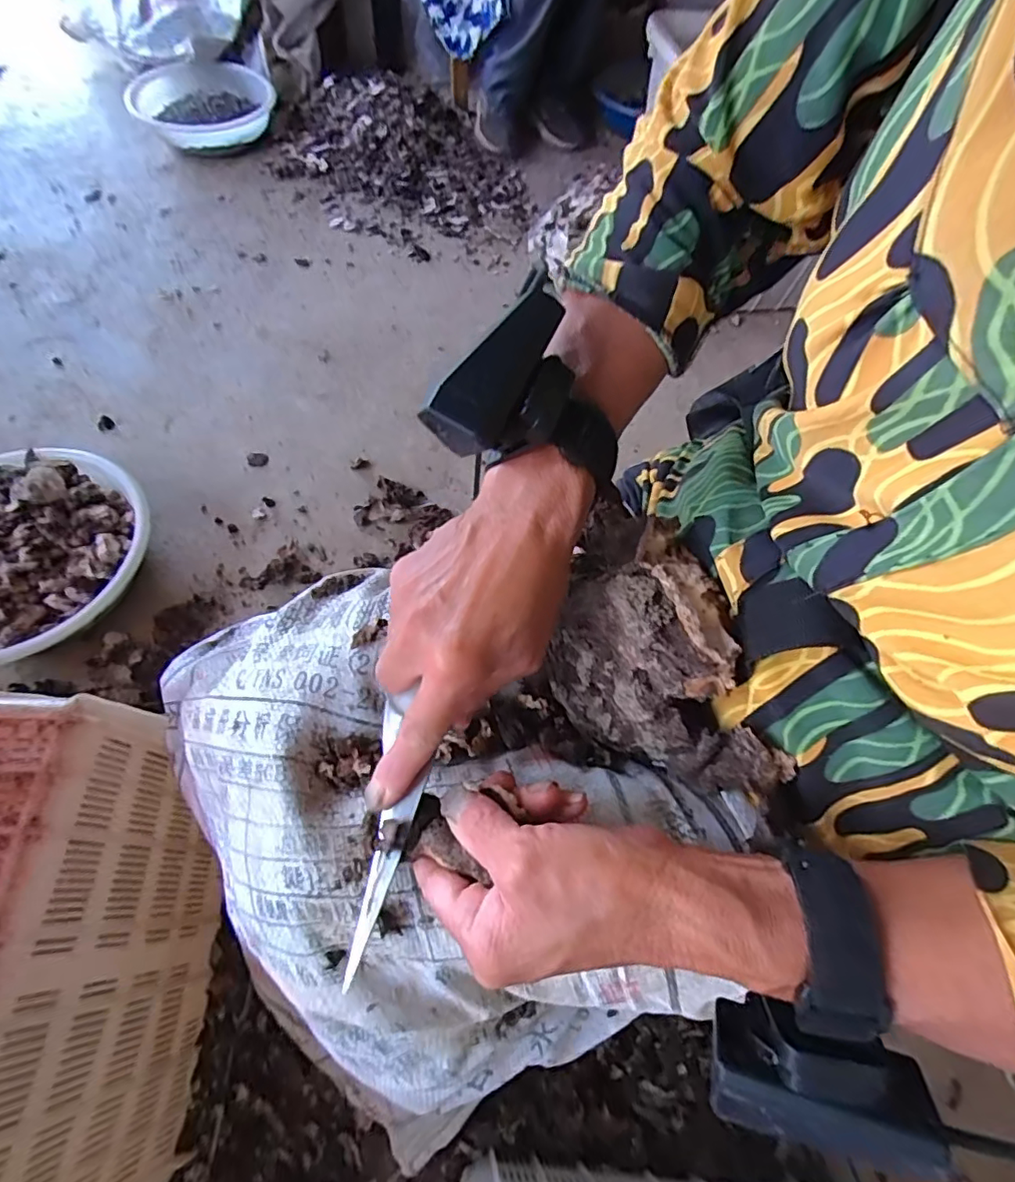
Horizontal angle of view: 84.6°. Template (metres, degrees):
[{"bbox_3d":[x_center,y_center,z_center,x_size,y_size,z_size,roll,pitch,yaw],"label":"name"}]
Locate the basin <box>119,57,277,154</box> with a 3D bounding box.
[{"bbox_3d":[-0.741,-1.166,1.345,0.307,0.083,0.324,-3,57,-2],"label":"basin"}]

